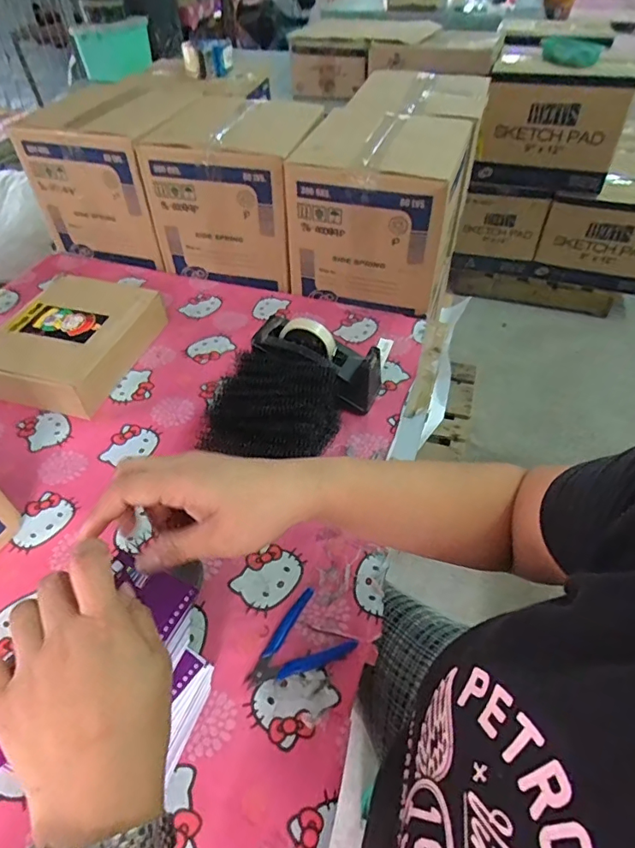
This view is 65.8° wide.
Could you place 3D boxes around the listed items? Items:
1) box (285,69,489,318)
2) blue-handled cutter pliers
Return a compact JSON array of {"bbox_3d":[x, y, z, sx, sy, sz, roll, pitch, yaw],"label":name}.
[{"bbox_3d":[0.163,-0.498,1.032,0.280,0.275,0.496,16,50,15],"label":"box"},{"bbox_3d":[-0.030,0.247,0.546,0.116,0.013,0.087,-28,53,-22],"label":"blue-handled cutter pliers"}]

